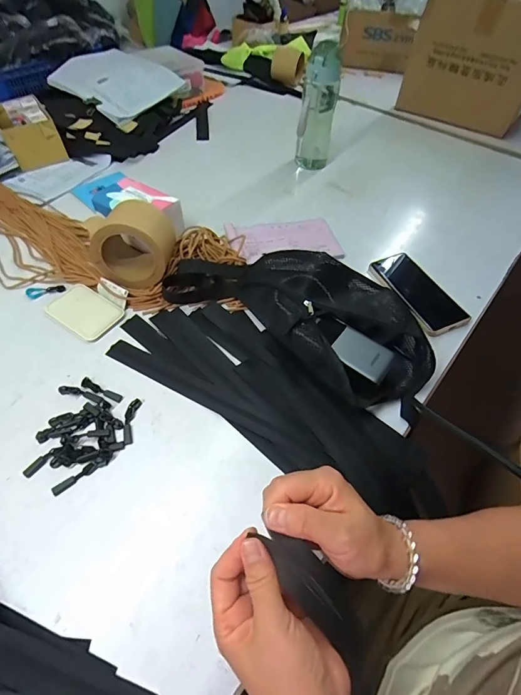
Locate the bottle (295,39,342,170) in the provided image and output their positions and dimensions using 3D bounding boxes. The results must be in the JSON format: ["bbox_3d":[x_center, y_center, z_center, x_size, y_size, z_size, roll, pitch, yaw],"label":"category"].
[{"bbox_3d":[0.118,-0.485,0.757,0.070,0.215,0.064,13,54,7],"label":"bottle"}]

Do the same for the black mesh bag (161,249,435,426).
[{"bbox_3d":[0.065,-0.064,0.524,0.378,0.064,0.191,31,58,18],"label":"black mesh bag"}]

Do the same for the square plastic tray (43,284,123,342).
[{"bbox_3d":[-0.258,-0.054,0.538,0.099,0.010,0.070,29,57,17],"label":"square plastic tray"}]

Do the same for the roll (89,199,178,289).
[{"bbox_3d":[-0.189,-0.148,0.546,0.106,0.102,0.095,8,54,2],"label":"roll"}]

